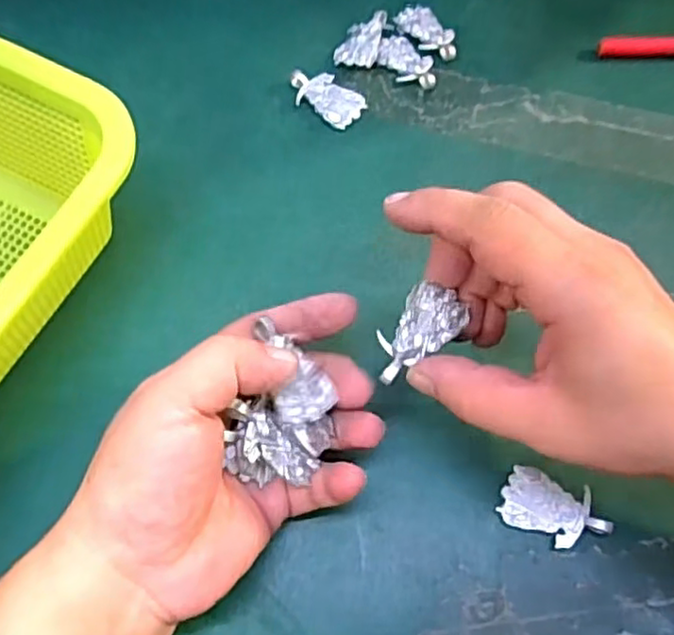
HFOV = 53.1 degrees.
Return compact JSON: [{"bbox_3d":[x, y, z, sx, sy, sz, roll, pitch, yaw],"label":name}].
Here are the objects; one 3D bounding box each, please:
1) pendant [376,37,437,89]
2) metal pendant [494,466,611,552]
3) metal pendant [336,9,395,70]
[{"bbox_3d":[0.040,-0.143,0.379,0.039,0.005,0.024,37,71,15],"label":"pendant"},{"bbox_3d":[0.089,0.078,0.275,0.042,0.008,0.026,19,67,9],"label":"metal pendant"},{"bbox_3d":[0.016,-0.159,0.384,0.023,0.006,0.042,21,68,9],"label":"metal pendant"}]

